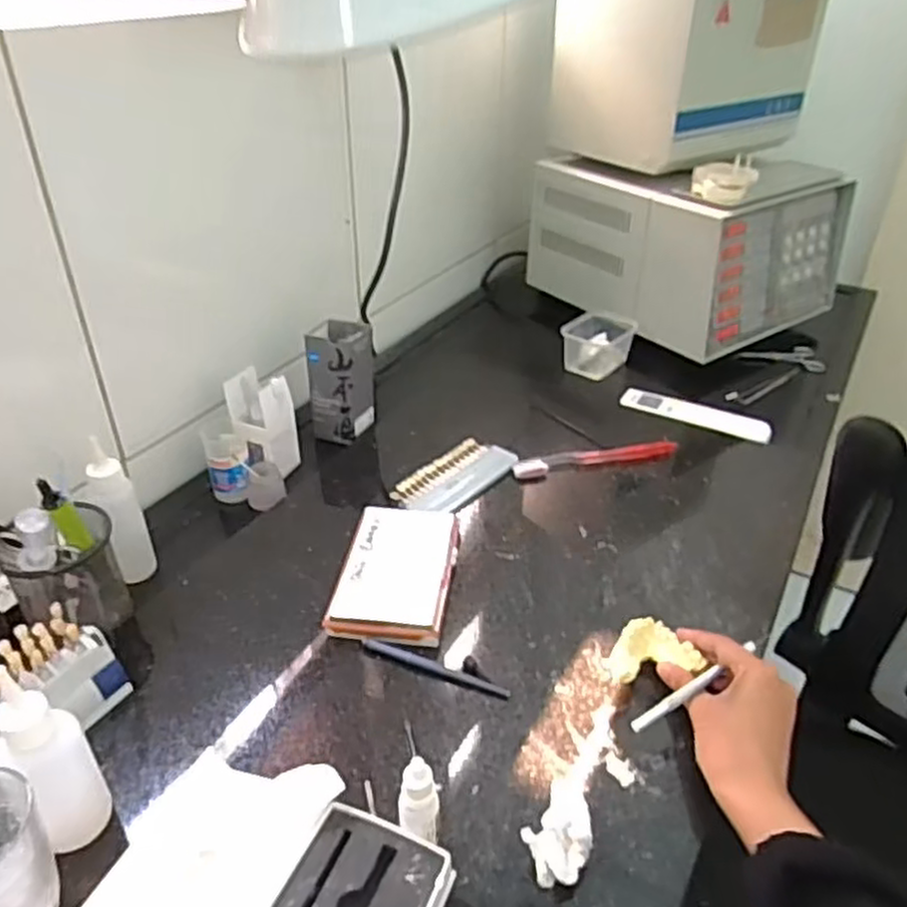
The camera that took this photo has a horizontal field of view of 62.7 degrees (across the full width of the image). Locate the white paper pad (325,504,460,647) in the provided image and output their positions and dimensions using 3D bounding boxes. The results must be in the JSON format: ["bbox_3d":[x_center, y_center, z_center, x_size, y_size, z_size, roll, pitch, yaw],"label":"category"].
[{"bbox_3d":[-0.050,0.106,0.671,0.096,0.021,0.156,4,34,7],"label":"white paper pad"}]

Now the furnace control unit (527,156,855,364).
[{"bbox_3d":[0.359,-0.339,1.147,0.340,0.206,0.342,-21,40,-28],"label":"furnace control unit"}]

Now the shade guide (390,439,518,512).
[{"bbox_3d":[0.004,0.023,0.803,0.072,0.010,0.146,24,41,32],"label":"shade guide"}]

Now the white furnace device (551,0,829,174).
[{"bbox_3d":[0.322,-0.553,1.035,0.273,0.234,0.232,-21,40,-28],"label":"white furnace device"}]

